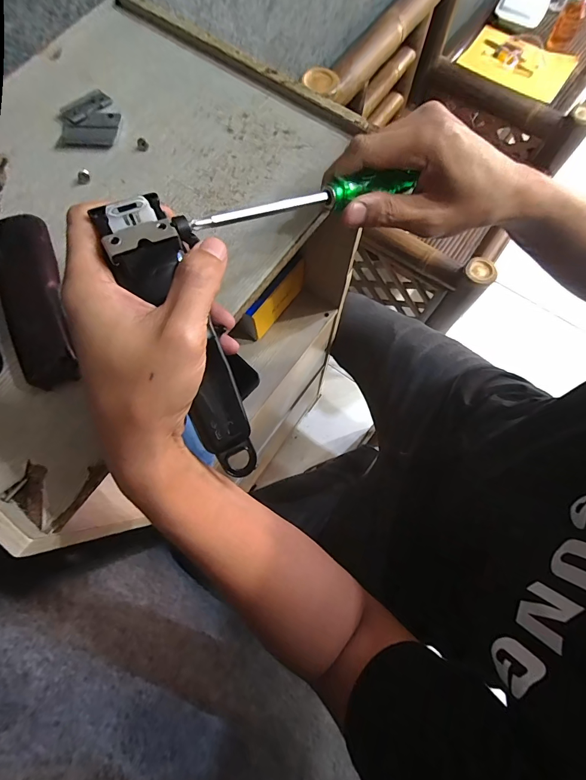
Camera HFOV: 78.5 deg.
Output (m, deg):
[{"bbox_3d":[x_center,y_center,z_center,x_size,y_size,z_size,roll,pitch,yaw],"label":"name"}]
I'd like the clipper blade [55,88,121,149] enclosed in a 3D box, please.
[{"bbox_3d":[-0.173,-0.231,0.305,0.050,0.004,0.060,-1,74,1],"label":"clipper blade"}]

